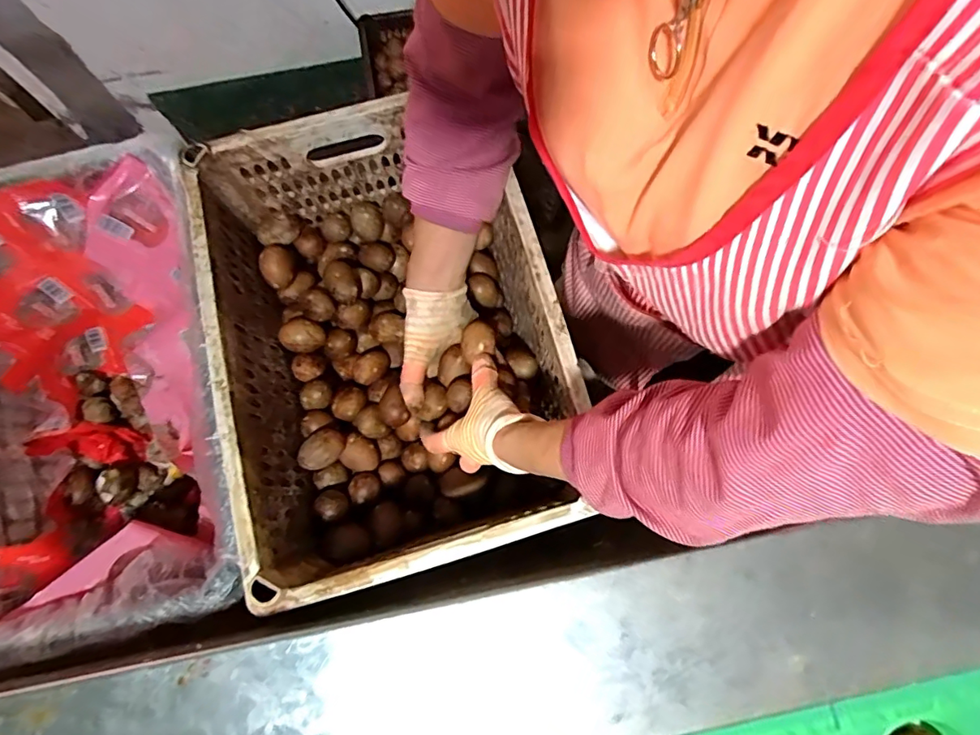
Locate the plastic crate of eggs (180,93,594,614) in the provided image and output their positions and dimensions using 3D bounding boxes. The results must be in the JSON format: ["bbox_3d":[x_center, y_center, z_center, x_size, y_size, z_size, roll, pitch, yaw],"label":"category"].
[{"bbox_3d":[-0.103,-0.023,0.538,0.310,0.185,0.429,-14,73,-5],"label":"plastic crate of eggs"}]

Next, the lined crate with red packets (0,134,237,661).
[{"bbox_3d":[-0.407,0.040,0.546,0.305,0.229,0.438,-14,76,-2],"label":"lined crate with red packets"}]

